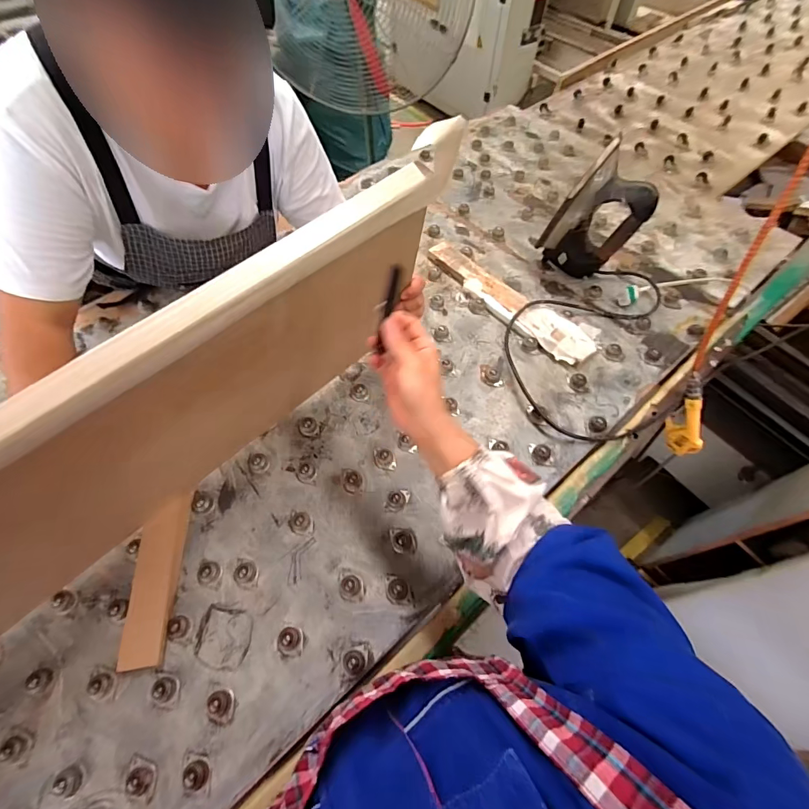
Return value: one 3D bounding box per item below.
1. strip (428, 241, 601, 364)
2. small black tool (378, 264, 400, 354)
[{"bbox_3d":[0.195,-0.211,0.811,0.390,0.027,0.102,38,67,21],"label":"strip"},{"bbox_3d":[-0.017,-0.094,0.408,0.007,0.090,0.010,26,34,16],"label":"small black tool"}]

